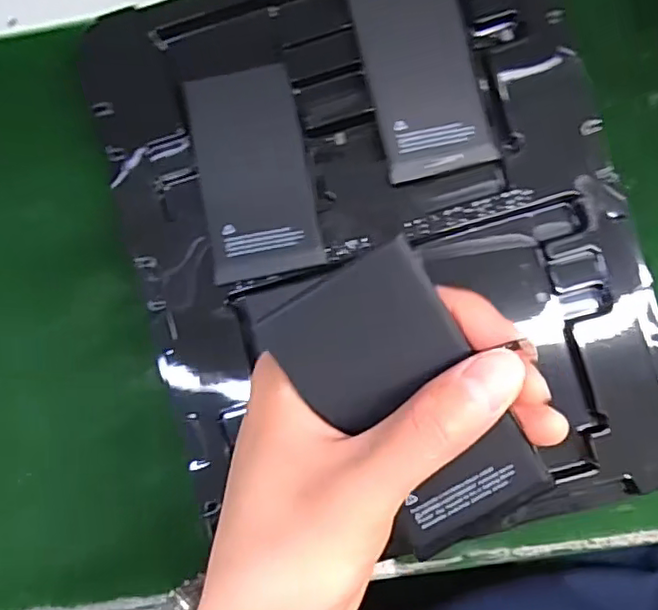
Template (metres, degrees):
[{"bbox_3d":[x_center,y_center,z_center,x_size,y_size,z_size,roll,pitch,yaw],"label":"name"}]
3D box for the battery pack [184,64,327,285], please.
[{"bbox_3d":[-0.034,-0.061,0.278,0.050,0.005,0.095,-10,89,4],"label":"battery pack"}]

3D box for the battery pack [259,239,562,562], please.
[{"bbox_3d":[0.025,0.032,0.182,0.048,0.005,0.096,-33,106,3],"label":"battery pack"}]

